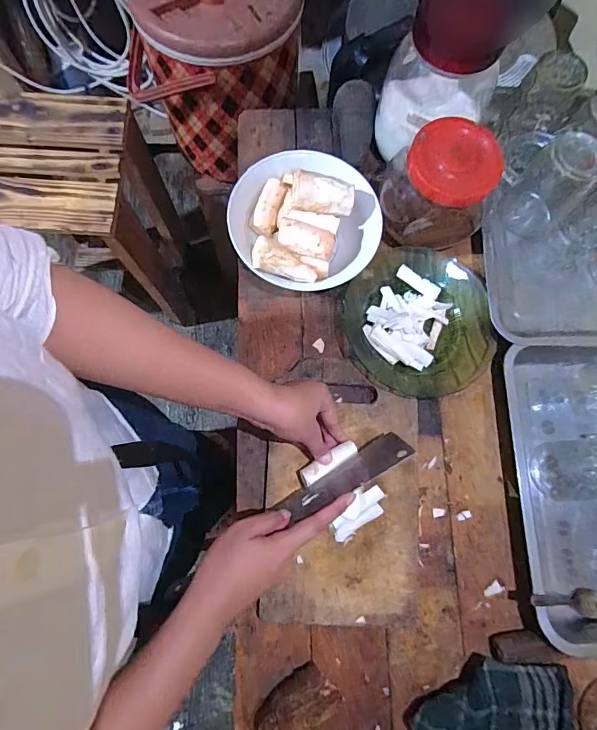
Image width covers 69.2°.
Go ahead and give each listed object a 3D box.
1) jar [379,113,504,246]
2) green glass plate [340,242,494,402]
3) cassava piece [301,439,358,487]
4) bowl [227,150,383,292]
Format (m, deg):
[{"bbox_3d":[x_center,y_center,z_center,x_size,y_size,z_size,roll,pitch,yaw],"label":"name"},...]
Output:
[{"bbox_3d":[0.162,-0.214,0.532,0.111,0.137,0.097,-3,78,-2],"label":"jar"},{"bbox_3d":[0.155,-0.060,0.558,0.188,0.032,0.197,0,78,-1],"label":"green glass plate"},{"bbox_3d":[0.035,0.110,0.487,0.071,0.017,0.019,-30,80,-13],"label":"cassava piece"},{"bbox_3d":[0.008,-0.178,0.547,0.183,0.090,0.176,0,78,-1],"label":"bowl"}]

